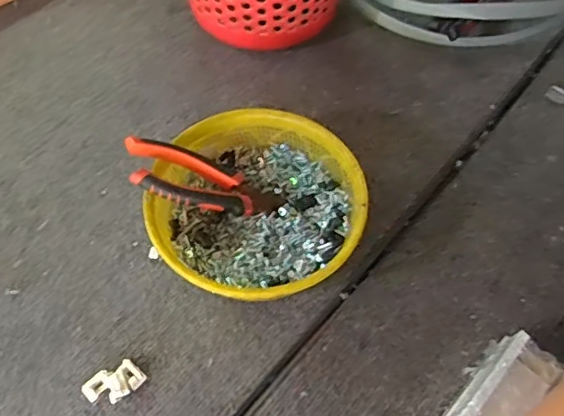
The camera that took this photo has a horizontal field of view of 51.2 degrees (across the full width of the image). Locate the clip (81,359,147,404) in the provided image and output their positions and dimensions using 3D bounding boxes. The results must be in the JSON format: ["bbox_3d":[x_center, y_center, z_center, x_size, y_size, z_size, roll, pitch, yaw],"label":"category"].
[{"bbox_3d":[-0.139,0.144,0.485,0.046,0.016,0.027,-30,63,-18],"label":"clip"}]

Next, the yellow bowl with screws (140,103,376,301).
[{"bbox_3d":[-0.019,0.006,0.545,0.182,0.068,0.181,0,58,0],"label":"yellow bowl with screws"}]

